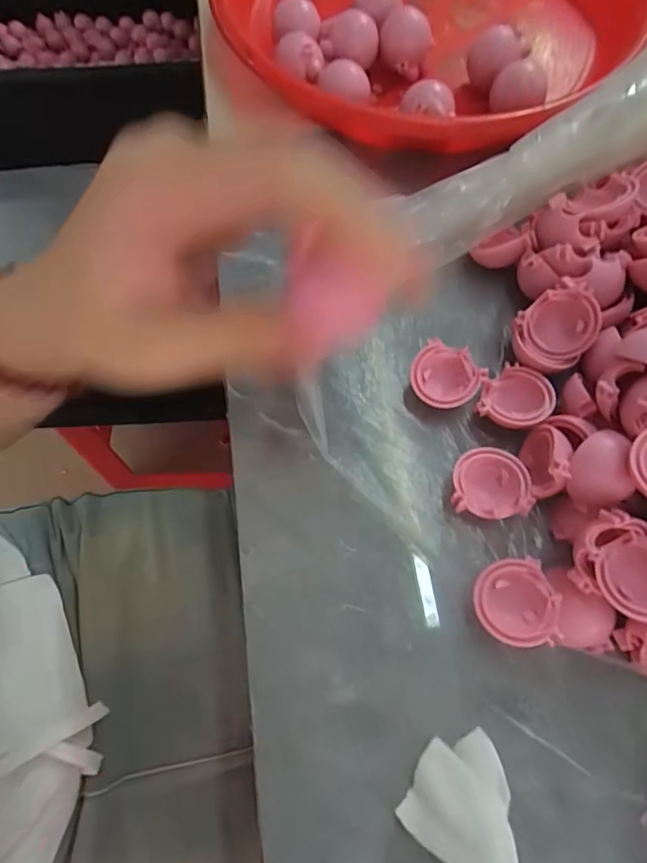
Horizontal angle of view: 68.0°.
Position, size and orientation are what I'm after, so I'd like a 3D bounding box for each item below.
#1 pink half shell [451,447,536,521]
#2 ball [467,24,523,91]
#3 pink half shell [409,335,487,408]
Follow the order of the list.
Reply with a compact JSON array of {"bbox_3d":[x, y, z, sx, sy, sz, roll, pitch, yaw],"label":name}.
[{"bbox_3d":[0.067,0.022,0.196,0.029,0.016,0.028,0,71,0],"label":"pink half shell"},{"bbox_3d":[0.095,-0.210,0.269,0.027,0.025,0.024,19,73,6],"label":"ball"},{"bbox_3d":[0.054,-0.023,0.213,0.029,0.016,0.028,0,71,0],"label":"pink half shell"}]

